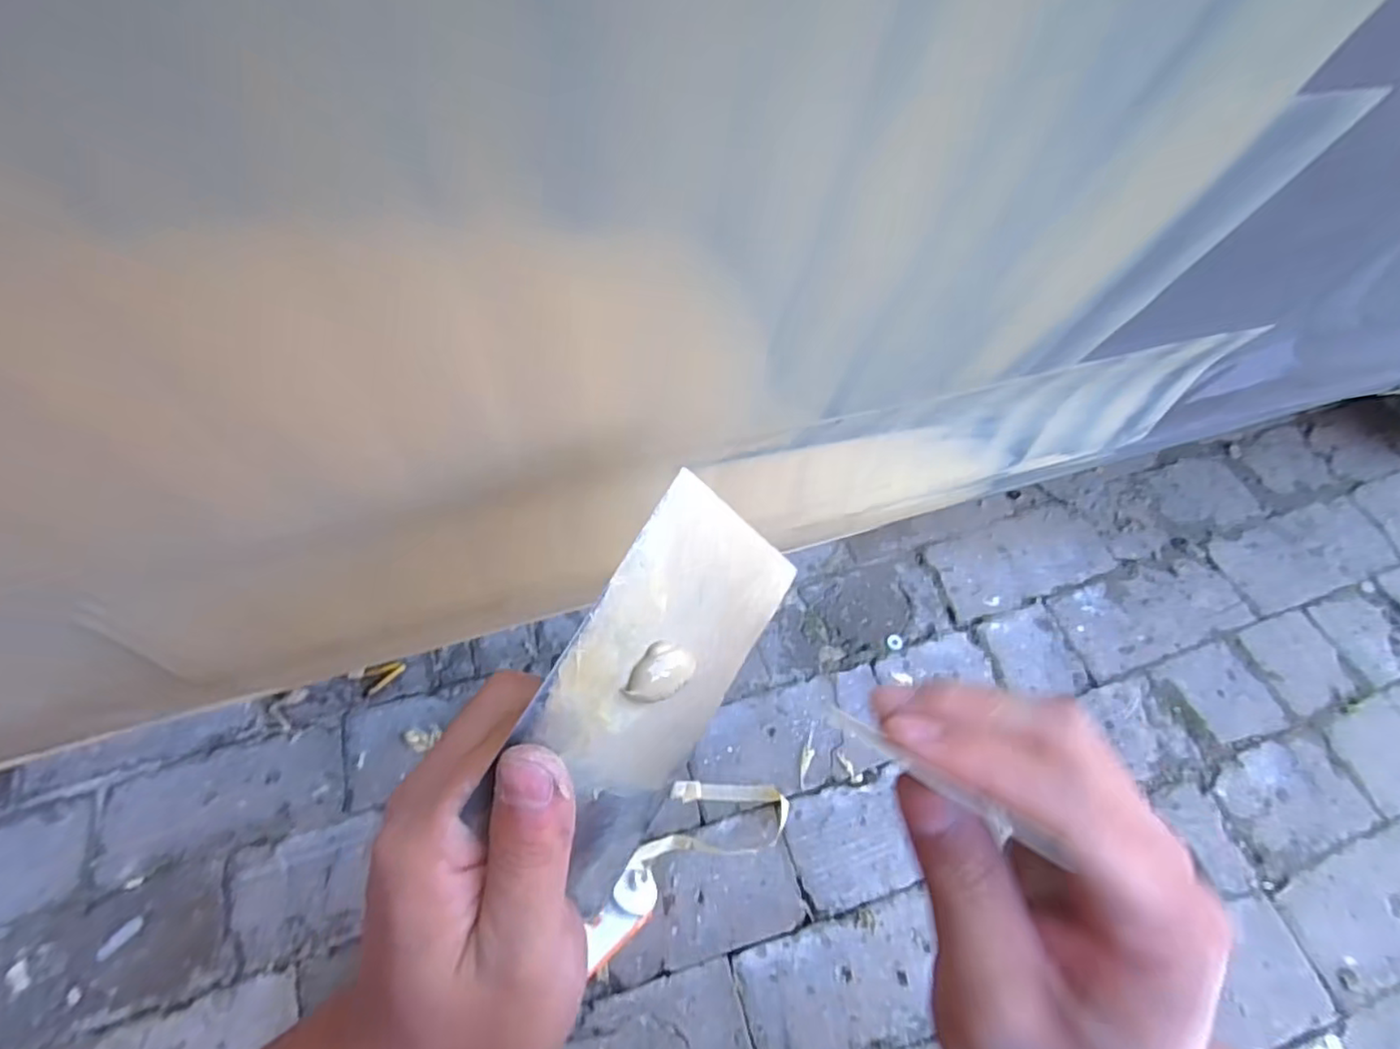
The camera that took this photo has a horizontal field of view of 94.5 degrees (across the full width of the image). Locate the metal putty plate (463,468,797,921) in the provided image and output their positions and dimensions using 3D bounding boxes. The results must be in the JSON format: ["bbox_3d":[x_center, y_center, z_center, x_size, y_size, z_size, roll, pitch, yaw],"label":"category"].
[{"bbox_3d":[-0.018,0.057,0.218,0.006,0.071,0.134,20,76,51],"label":"metal putty plate"}]

